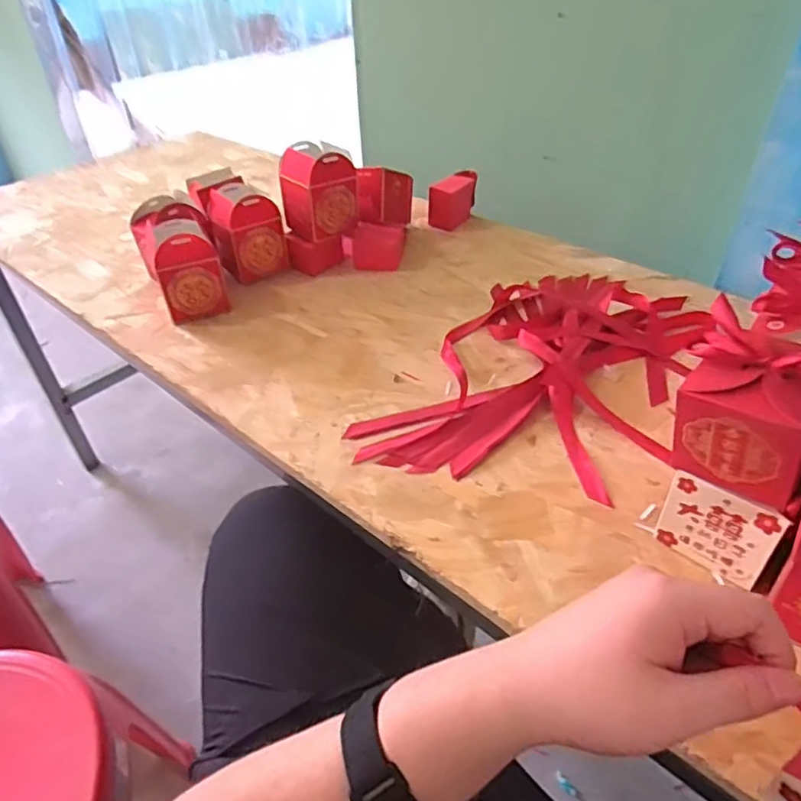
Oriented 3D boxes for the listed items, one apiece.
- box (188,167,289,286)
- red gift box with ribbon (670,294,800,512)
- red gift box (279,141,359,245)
[{"bbox_3d":[-0.239,-0.260,0.894,0.092,0.113,0.143,-23,44,-24],"label":"box"},{"bbox_3d":[0.243,0.005,0.424,0.086,0.113,0.075,23,45,27],"label":"red gift box with ribbon"},{"bbox_3d":[-0.119,-0.299,0.869,0.085,0.110,0.084,-31,48,-31],"label":"red gift box"}]

